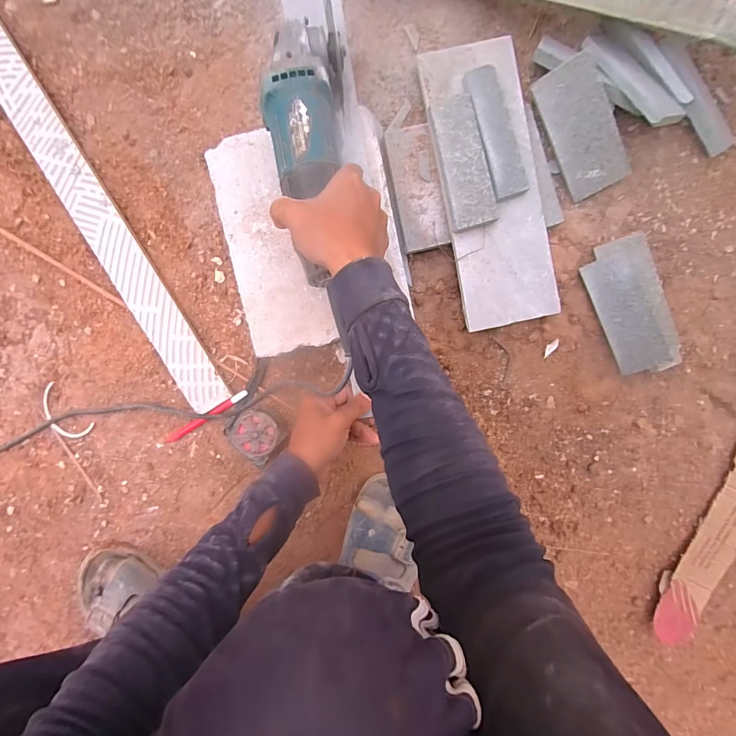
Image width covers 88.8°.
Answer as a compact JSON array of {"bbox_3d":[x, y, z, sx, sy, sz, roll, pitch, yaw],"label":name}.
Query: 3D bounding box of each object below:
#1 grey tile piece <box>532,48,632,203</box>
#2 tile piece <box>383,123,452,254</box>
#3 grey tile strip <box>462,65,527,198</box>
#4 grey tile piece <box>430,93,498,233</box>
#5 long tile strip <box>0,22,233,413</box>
[{"bbox_3d":[0.263,-0.290,0.460,0.069,0.006,0.148,-22,107,28],"label":"grey tile piece"},{"bbox_3d":[0.062,-0.226,0.476,0.061,0.014,0.149,-13,92,3],"label":"tile piece"},{"bbox_3d":[0.152,-0.280,0.448,0.040,0.005,0.152,-17,93,0],"label":"grey tile strip"},{"bbox_3d":[0.115,-0.247,0.458,0.055,0.020,0.151,-14,92,3],"label":"grey tile piece"},{"bbox_3d":[-0.386,-0.233,0.505,0.061,0.013,0.665,-32,92,3],"label":"long tile strip"}]

